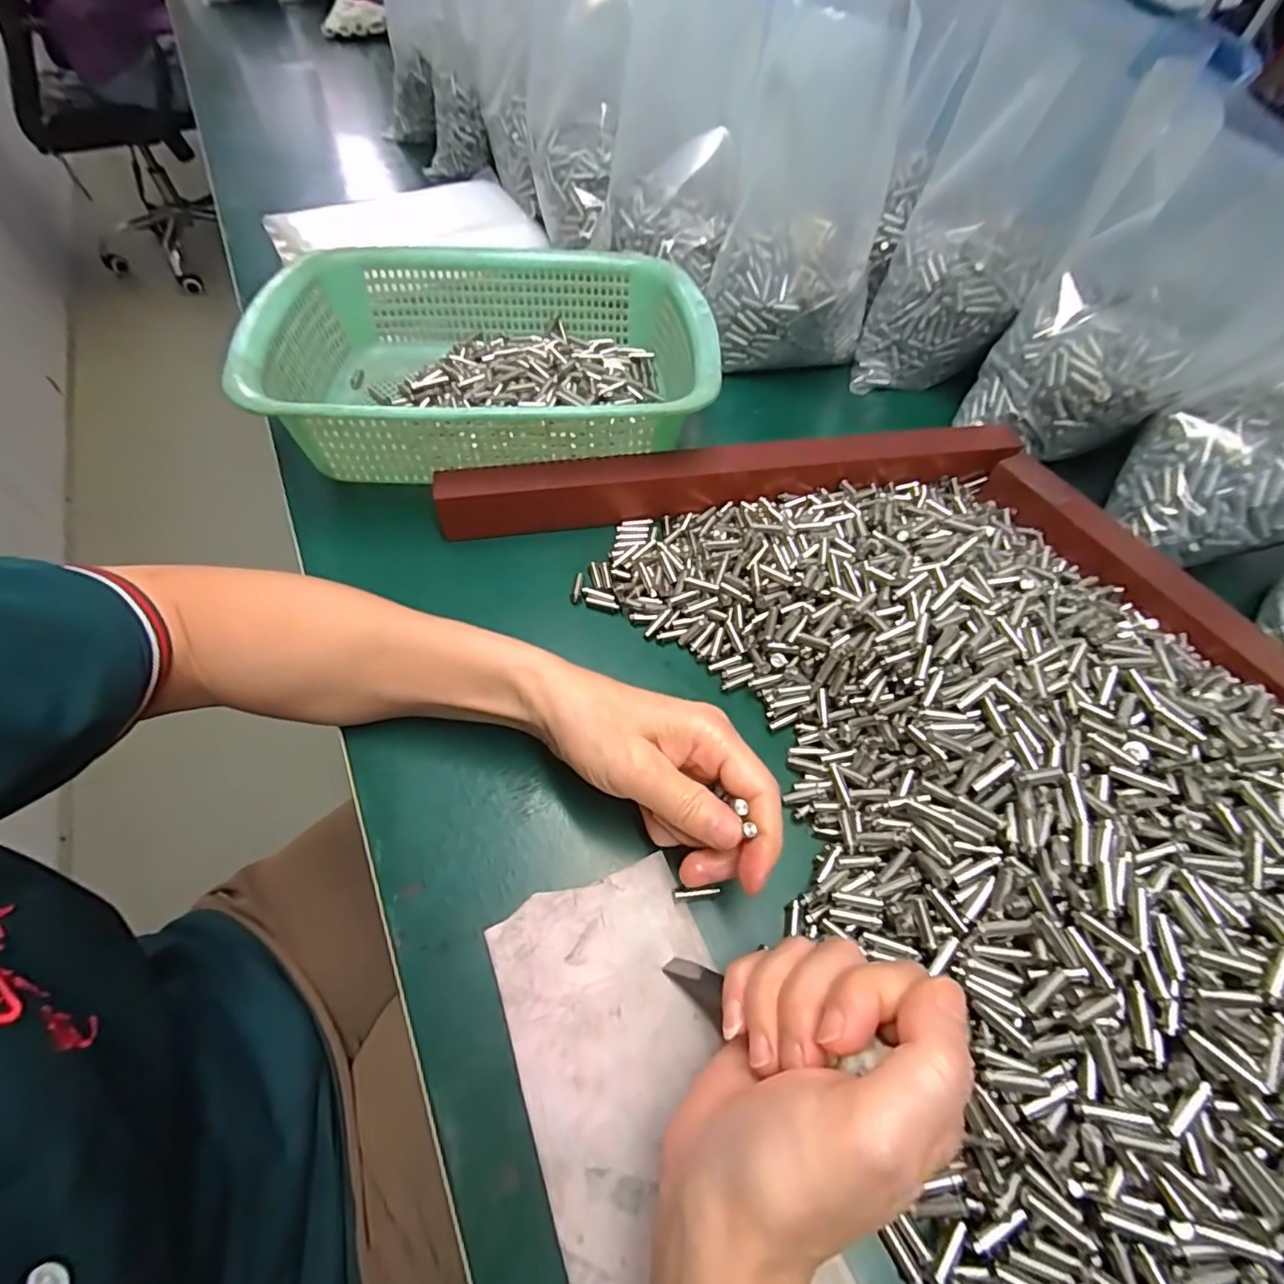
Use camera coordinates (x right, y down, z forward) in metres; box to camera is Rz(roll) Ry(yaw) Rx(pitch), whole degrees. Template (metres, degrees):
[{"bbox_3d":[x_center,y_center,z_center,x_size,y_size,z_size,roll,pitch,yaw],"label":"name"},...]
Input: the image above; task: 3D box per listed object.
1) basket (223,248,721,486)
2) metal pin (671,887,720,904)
[{"bbox_3d":[-0.101,-0.203,0.417,0.291,0.085,0.224,-5,57,-3],"label":"basket"},{"bbox_3d":[0.025,0.114,0.261,0.021,0.004,0.007,-5,57,-3],"label":"metal pin"}]

